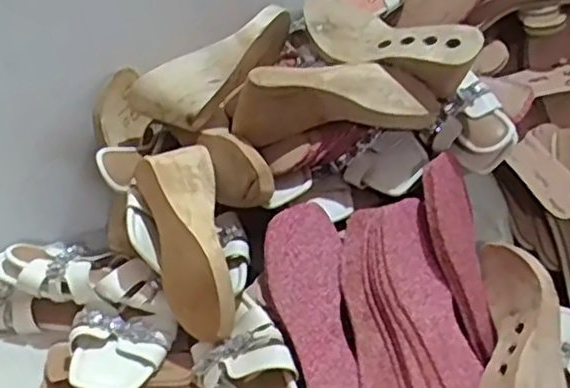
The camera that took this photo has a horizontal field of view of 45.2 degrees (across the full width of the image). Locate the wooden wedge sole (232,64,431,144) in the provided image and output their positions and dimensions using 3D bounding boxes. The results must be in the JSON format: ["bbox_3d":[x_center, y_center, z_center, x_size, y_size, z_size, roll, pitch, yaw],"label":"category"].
[{"bbox_3d":[0.054,-0.097,0.789,0.222,0.091,0.067,11,33,7],"label":"wooden wedge sole"}]

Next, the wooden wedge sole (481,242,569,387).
[{"bbox_3d":[0.249,0.150,0.700,0.100,0.069,0.220,9,56,4],"label":"wooden wedge sole"}]

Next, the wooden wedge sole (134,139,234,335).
[{"bbox_3d":[-0.100,0.047,0.743,0.086,0.071,0.220,-8,73,-21],"label":"wooden wedge sole"}]

